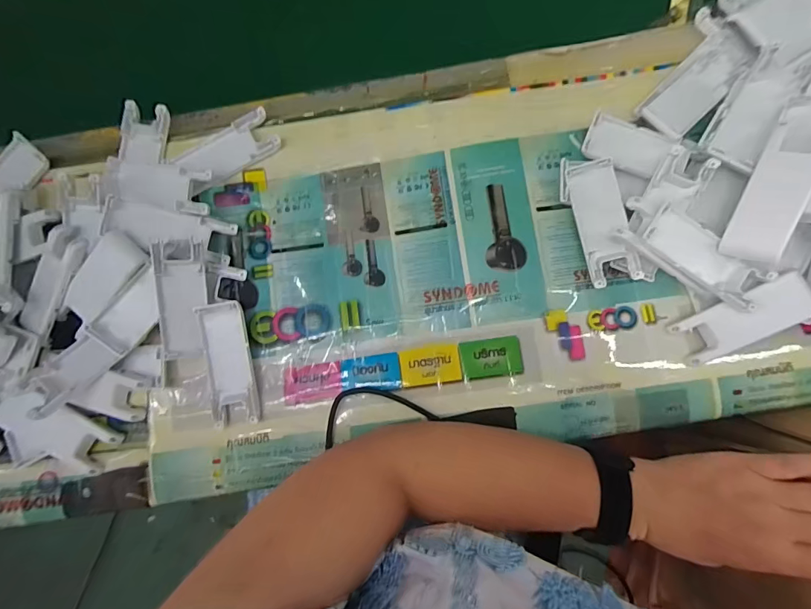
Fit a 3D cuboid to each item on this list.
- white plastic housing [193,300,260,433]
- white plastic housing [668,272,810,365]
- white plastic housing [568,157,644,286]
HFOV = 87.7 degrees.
[{"bbox_3d":[-0.154,0.052,0.368,0.040,0.025,0.103,-9,84,2],"label":"white plastic housing"},{"bbox_3d":[0.273,0.012,0.339,0.097,0.011,0.037,-27,83,16],"label":"white plastic housing"},{"bbox_3d":[0.169,-0.070,0.364,0.038,0.022,0.103,-13,83,2],"label":"white plastic housing"}]

